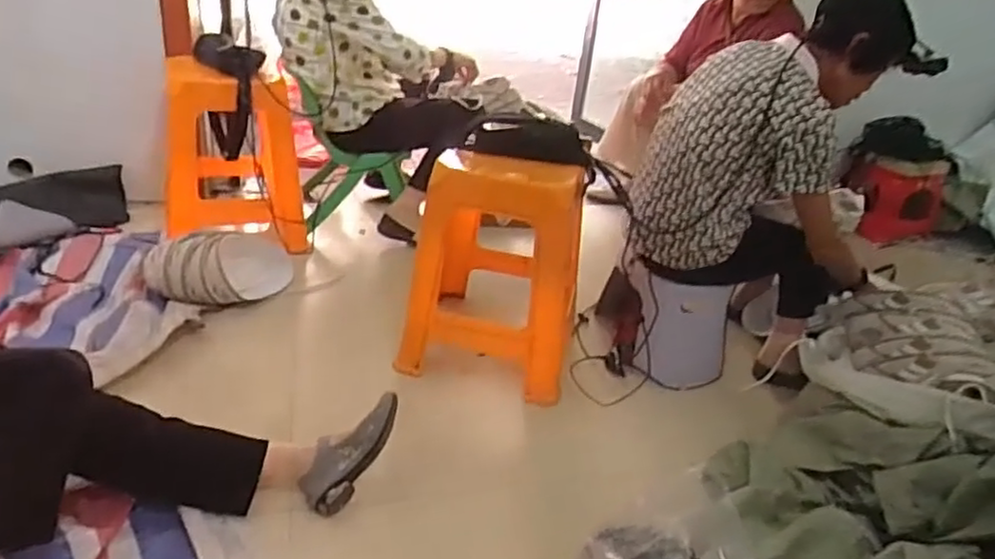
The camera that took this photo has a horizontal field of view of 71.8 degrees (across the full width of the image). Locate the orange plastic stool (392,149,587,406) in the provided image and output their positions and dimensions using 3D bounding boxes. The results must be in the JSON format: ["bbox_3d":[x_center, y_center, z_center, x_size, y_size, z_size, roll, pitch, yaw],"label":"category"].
[{"bbox_3d":[0.013,-0.061,1.551,0.348,0.450,0.393,12,28,6],"label":"orange plastic stool"}]

